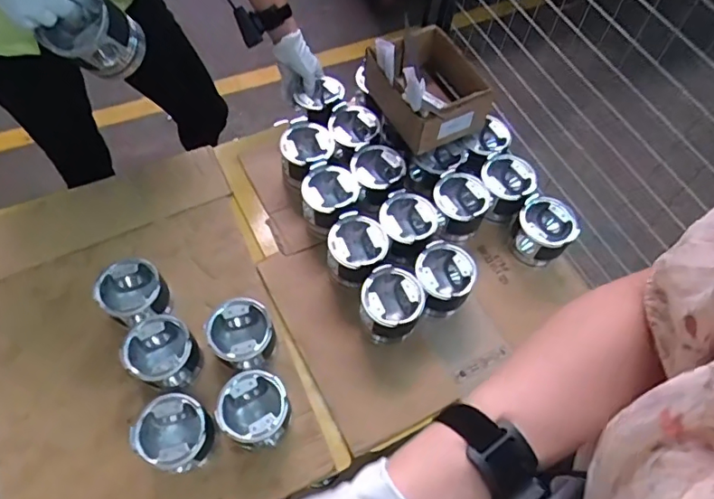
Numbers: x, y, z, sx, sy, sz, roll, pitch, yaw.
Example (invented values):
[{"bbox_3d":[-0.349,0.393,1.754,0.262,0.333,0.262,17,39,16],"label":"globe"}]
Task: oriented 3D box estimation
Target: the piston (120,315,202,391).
[{"bbox_3d":[-0.298,0.165,0.827,0.094,0.094,0.094,1,61,-2],"label":"piston"}]

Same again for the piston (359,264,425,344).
[{"bbox_3d":[0.054,0.094,0.878,0.098,0.115,0.096,1,61,-2],"label":"piston"}]

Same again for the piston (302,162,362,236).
[{"bbox_3d":[-0.054,-0.091,0.957,0.094,0.089,0.102,1,61,-2],"label":"piston"}]

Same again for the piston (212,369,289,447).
[{"bbox_3d":[-0.150,0.243,0.792,0.097,0.098,0.098,1,61,-2],"label":"piston"}]

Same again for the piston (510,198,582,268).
[{"bbox_3d":[0.330,-0.029,0.950,0.095,0.093,0.093,1,61,-2],"label":"piston"}]

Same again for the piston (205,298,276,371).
[{"bbox_3d":[-0.178,0.143,0.839,0.096,0.103,0.093,1,61,-2],"label":"piston"}]

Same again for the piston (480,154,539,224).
[{"bbox_3d":[0.273,-0.115,0.993,0.095,0.086,0.099,1,61,-2],"label":"piston"}]

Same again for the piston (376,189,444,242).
[{"bbox_3d":[0.089,-0.044,0.945,0.102,0.066,0.099,30,64,14],"label":"piston"}]

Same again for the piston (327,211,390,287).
[{"bbox_3d":[-0.004,0.001,0.917,0.099,0.089,0.099,1,61,-2],"label":"piston"}]

